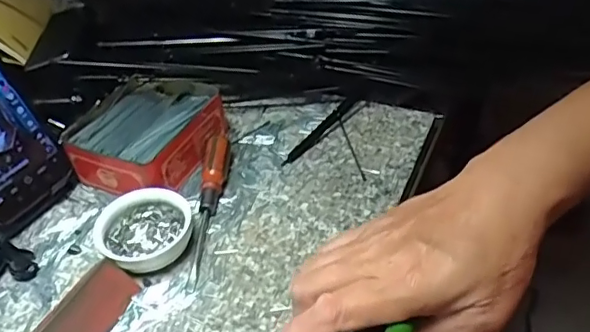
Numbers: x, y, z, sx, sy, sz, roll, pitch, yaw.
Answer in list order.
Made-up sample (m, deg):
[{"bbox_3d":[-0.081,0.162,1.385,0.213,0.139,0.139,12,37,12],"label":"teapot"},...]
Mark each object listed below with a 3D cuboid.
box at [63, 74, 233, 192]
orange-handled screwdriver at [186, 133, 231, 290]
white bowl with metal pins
[{"bbox_3d":[-0.130,-0.028,0.509,0.104,0.045,0.127,16,45,23],"label":"box"},{"bbox_3d":[-0.071,0.031,0.454,0.020,0.024,0.149,-1,41,4],"label":"orange-handled screwdriver"},{"bbox_3d":[-0.116,0.052,0.432,0.070,0.025,0.071,-3,40,2],"label":"white bowl with metal pins"}]

